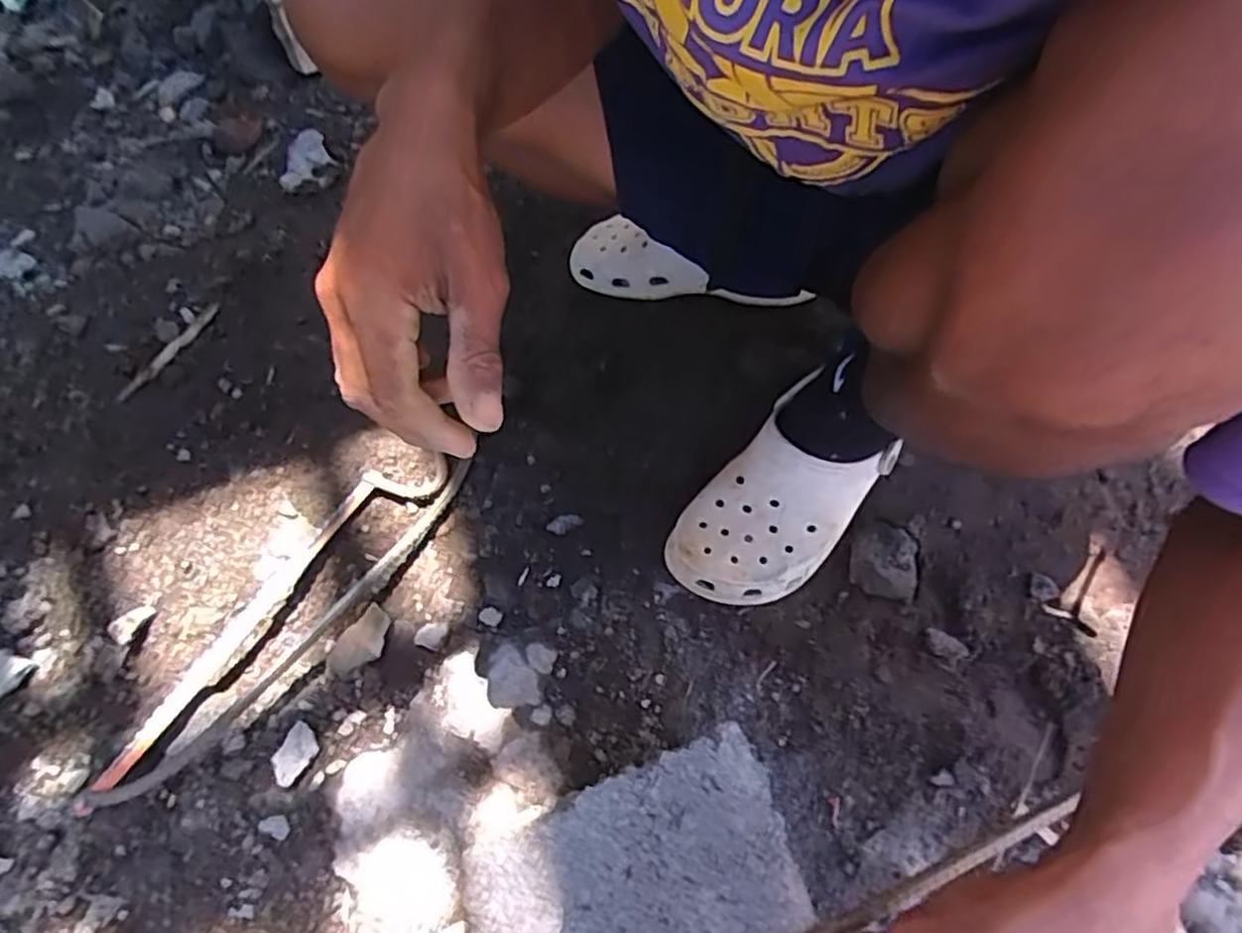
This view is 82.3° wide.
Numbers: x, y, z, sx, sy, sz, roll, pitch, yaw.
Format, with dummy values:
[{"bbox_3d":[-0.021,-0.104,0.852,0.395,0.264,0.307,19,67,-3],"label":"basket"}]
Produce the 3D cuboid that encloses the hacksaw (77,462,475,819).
[{"bbox_3d":[-0.254,0.115,0.566,0.089,0.025,0.343,19,56,21],"label":"hacksaw"}]

